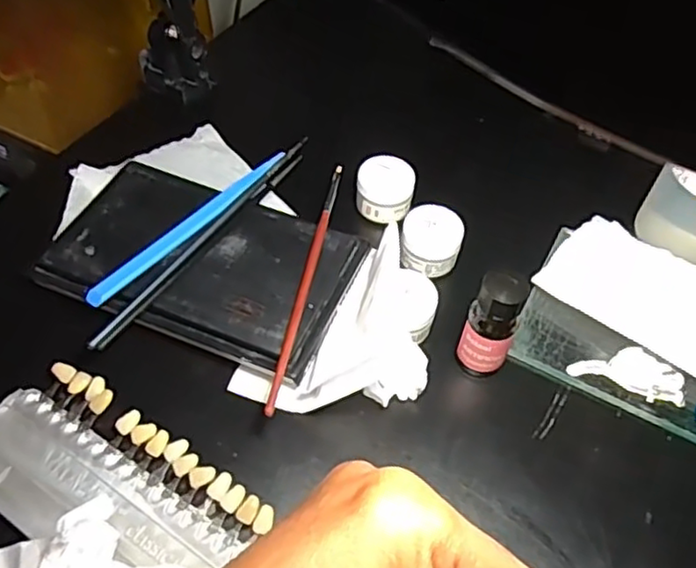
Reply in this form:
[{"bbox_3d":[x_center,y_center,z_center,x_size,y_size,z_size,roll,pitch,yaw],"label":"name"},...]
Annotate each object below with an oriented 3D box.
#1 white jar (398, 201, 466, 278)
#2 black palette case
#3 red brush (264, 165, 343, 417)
[{"bbox_3d":[0.046,-0.024,0.367,0.032,0.022,0.031,2,52,-2],"label":"white jar"},{"bbox_3d":[-0.078,-0.012,0.353,0.154,0.023,0.091,20,53,12],"label":"black palette case"},{"bbox_3d":[-0.020,-0.005,0.340,0.005,0.006,0.158,10,52,4],"label":"red brush"}]

